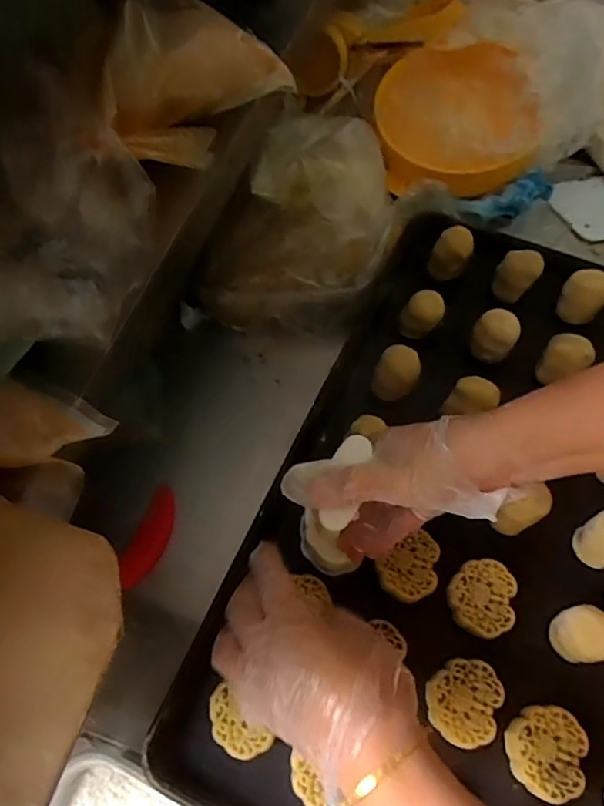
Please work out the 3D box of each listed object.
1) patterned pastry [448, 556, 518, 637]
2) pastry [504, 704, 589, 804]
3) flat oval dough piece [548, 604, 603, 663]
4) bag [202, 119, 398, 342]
[{"bbox_3d":[0.148,0.161,0.471,0.051,0.024,0.059,19,65,8],"label":"patterned pastry"},{"bbox_3d":[0.181,0.258,0.421,0.051,0.023,0.059,18,65,8],"label":"pastry"},{"bbox_3d":[0.220,0.182,0.446,0.037,0.050,0.039,-2,64,-2],"label":"flat oval dough piece"},{"bbox_3d":[0.009,-0.209,0.655,0.189,0.114,0.257,14,65,7],"label":"bag"}]

